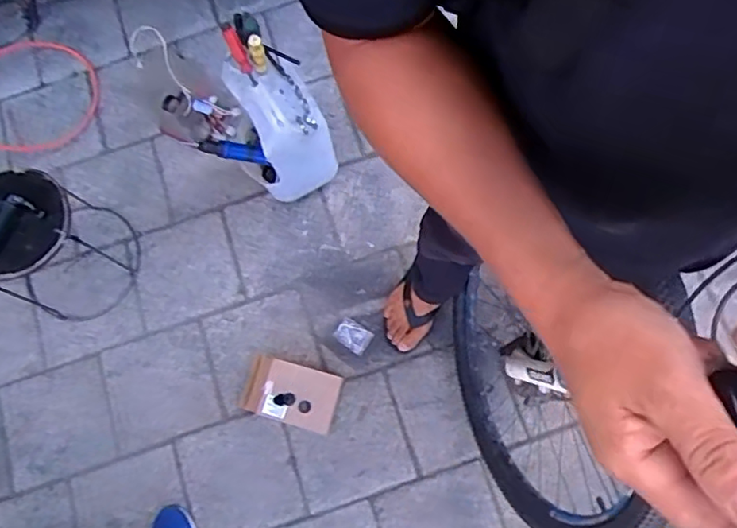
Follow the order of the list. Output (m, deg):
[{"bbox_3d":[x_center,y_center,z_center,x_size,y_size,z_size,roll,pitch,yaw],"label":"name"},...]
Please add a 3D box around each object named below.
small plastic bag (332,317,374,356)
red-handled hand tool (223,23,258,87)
[{"bbox_3d":[-0.037,0.163,1.365,0.081,0.016,0.057,32,78,10],"label":"small plastic bag"},{"bbox_3d":[-0.246,-0.402,1.142,0.027,0.120,0.031,-29,40,-6],"label":"red-handled hand tool"}]

